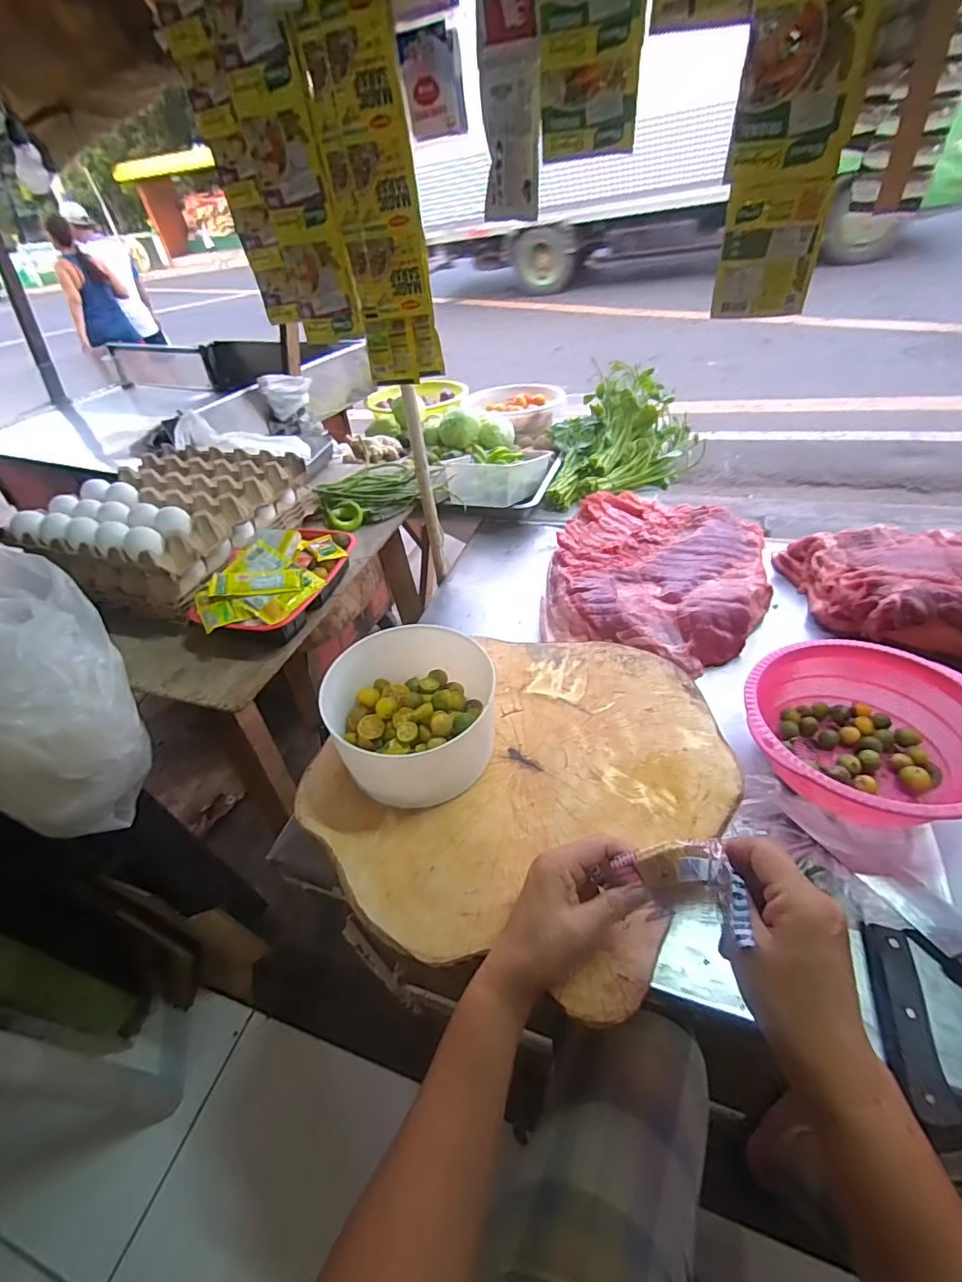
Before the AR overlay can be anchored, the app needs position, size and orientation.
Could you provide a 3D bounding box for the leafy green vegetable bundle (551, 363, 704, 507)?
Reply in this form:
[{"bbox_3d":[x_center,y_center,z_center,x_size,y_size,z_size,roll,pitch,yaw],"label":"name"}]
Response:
[{"bbox_3d":[0.307,-0.456,1.125,0.299,0.166,0.340,1,45,9],"label":"leafy green vegetable bundle"}]

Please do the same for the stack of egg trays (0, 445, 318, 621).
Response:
[{"bbox_3d":[-0.436,-0.183,0.745,0.282,0.101,0.305,12,48,20],"label":"stack of egg trays"}]

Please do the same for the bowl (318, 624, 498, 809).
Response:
[{"bbox_3d":[-0.068,0.072,0.534,0.161,0.093,0.176,-3,44,5],"label":"bowl"}]

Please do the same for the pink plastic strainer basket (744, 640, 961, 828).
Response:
[{"bbox_3d":[0.417,0.106,0.573,0.232,0.097,0.222,-4,44,4],"label":"pink plastic strainer basket"}]

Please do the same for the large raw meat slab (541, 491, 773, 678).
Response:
[{"bbox_3d":[0.280,-0.111,0.839,0.320,0.059,0.354,12,48,20],"label":"large raw meat slab"}]

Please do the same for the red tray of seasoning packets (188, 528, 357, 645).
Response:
[{"bbox_3d":[-0.255,-0.081,0.664,0.128,0.066,0.220,16,49,23],"label":"red tray of seasoning packets"}]

